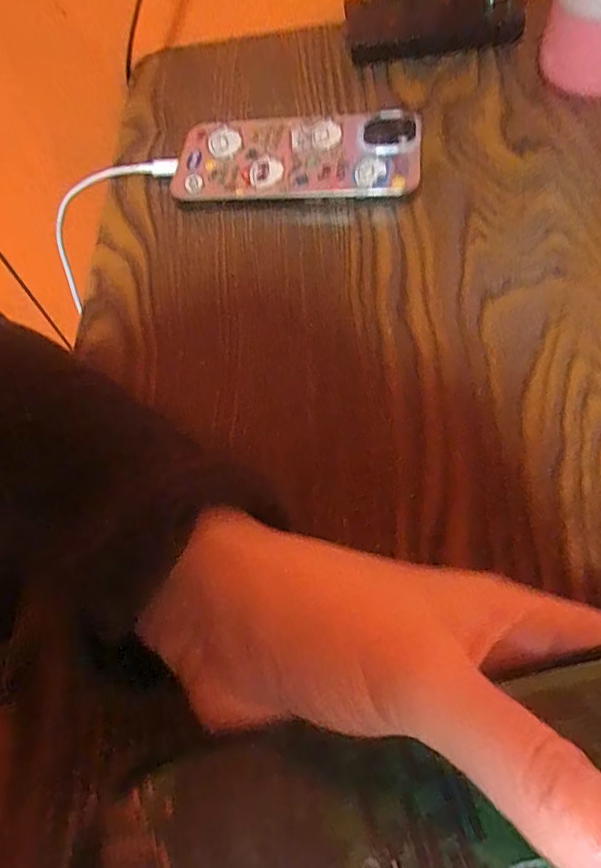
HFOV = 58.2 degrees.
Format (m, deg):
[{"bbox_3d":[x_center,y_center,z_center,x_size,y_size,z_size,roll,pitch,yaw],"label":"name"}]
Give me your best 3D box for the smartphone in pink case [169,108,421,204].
[{"bbox_3d":[-0.002,-0.157,0.308,0.137,0.015,0.061,0,60,7],"label":"smartphone in pink case"}]

